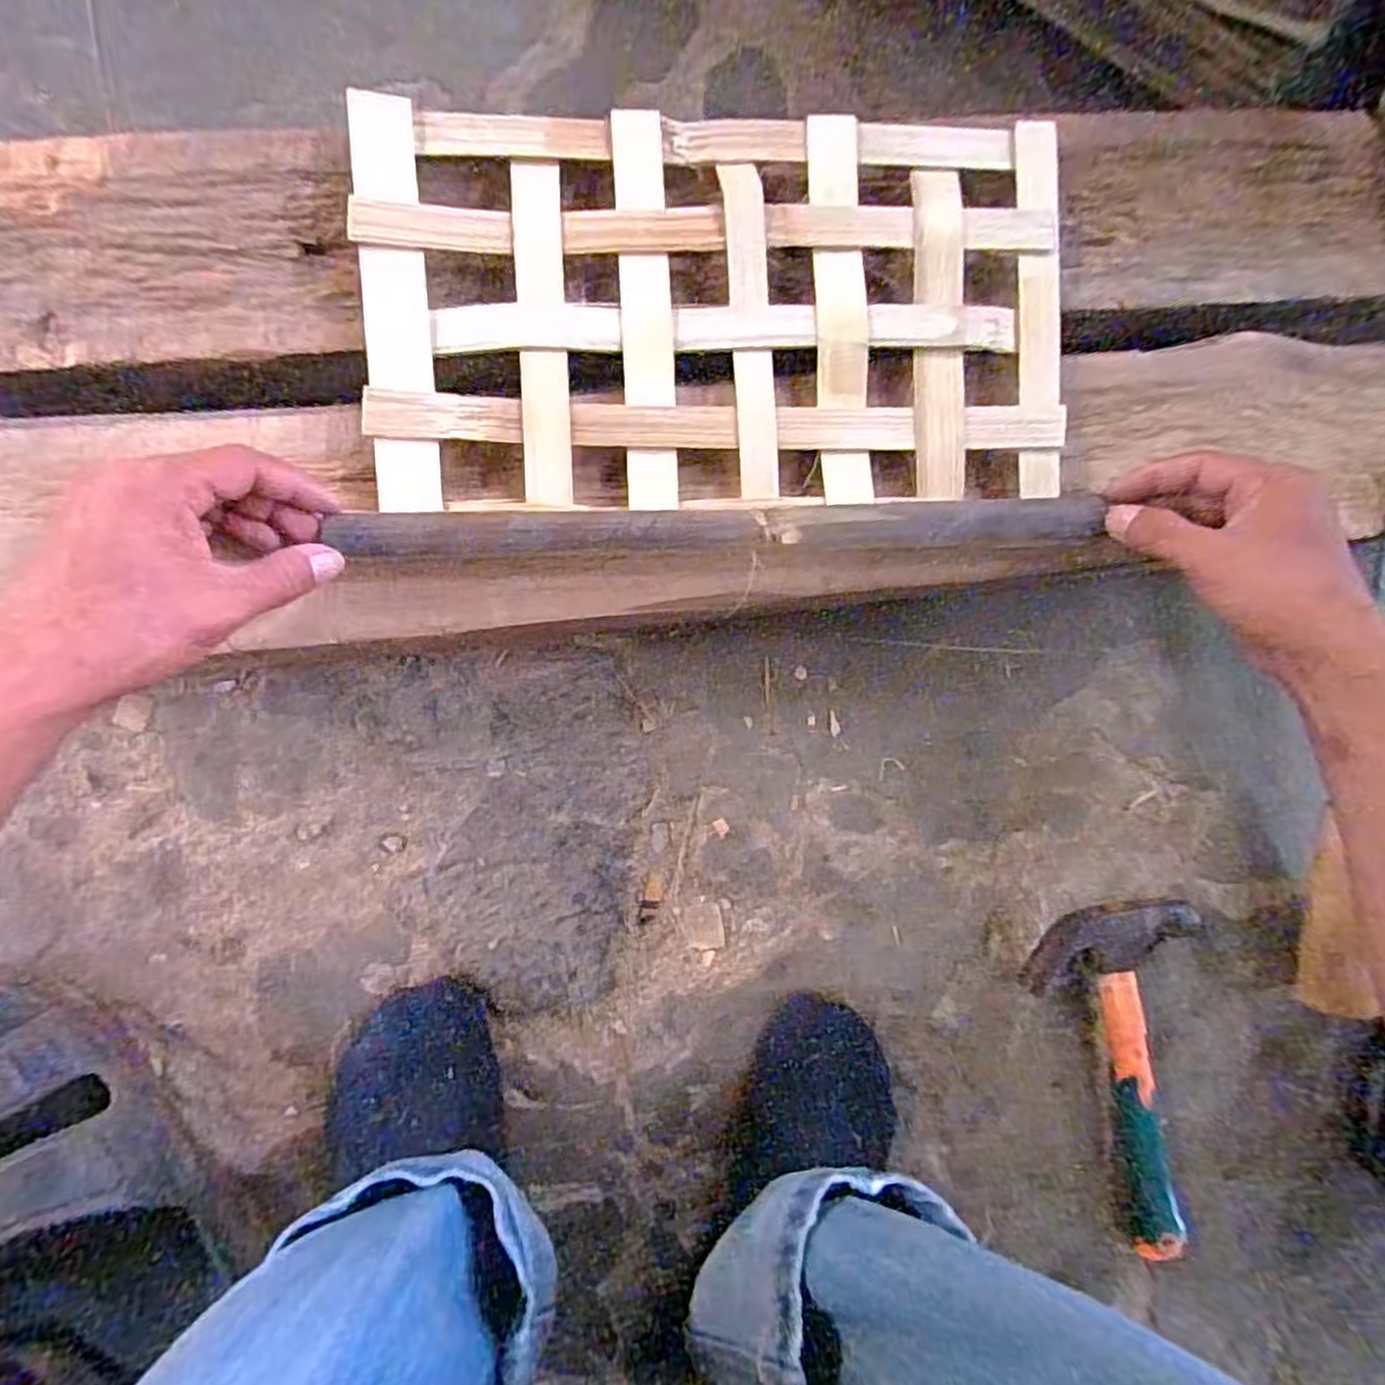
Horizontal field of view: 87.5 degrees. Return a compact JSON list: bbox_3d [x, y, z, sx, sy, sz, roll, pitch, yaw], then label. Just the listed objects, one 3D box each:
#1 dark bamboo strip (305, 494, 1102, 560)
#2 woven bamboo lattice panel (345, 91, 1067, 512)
[{"bbox_3d":[0.025,-0.082,0.361,0.379,0.022,0.021,-3,92,-9],"label":"dark bamboo strip"},{"bbox_3d":[0.019,-0.192,0.360,0.343,0.011,0.191,-5,92,-7],"label":"woven bamboo lattice panel"}]

